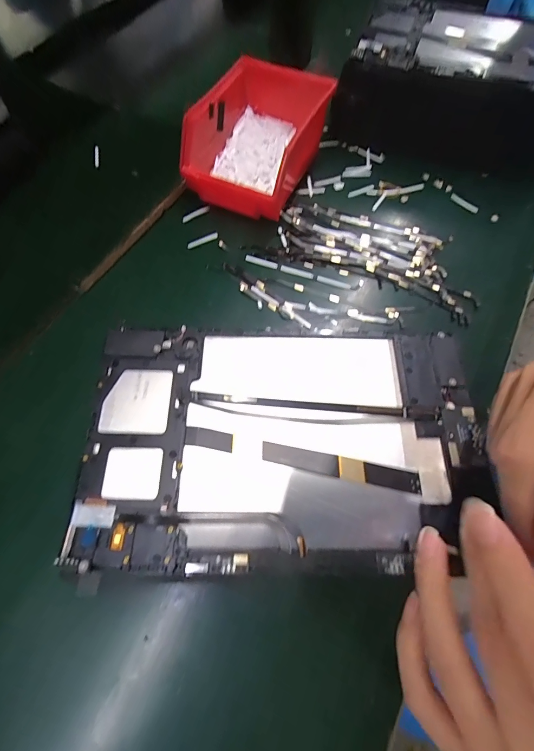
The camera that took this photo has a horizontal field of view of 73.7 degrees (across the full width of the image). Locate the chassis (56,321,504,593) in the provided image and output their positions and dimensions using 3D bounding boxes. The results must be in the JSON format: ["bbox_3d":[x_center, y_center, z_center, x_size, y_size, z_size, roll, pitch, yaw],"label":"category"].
[{"bbox_3d":[0.012,0.034,0.216,0.232,0.021,0.149,-1,65,-2],"label":"chassis"}]

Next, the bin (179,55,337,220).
[{"bbox_3d":[-0.013,-0.234,0.367,0.119,0.080,0.142,20,67,9],"label":"bin"}]

